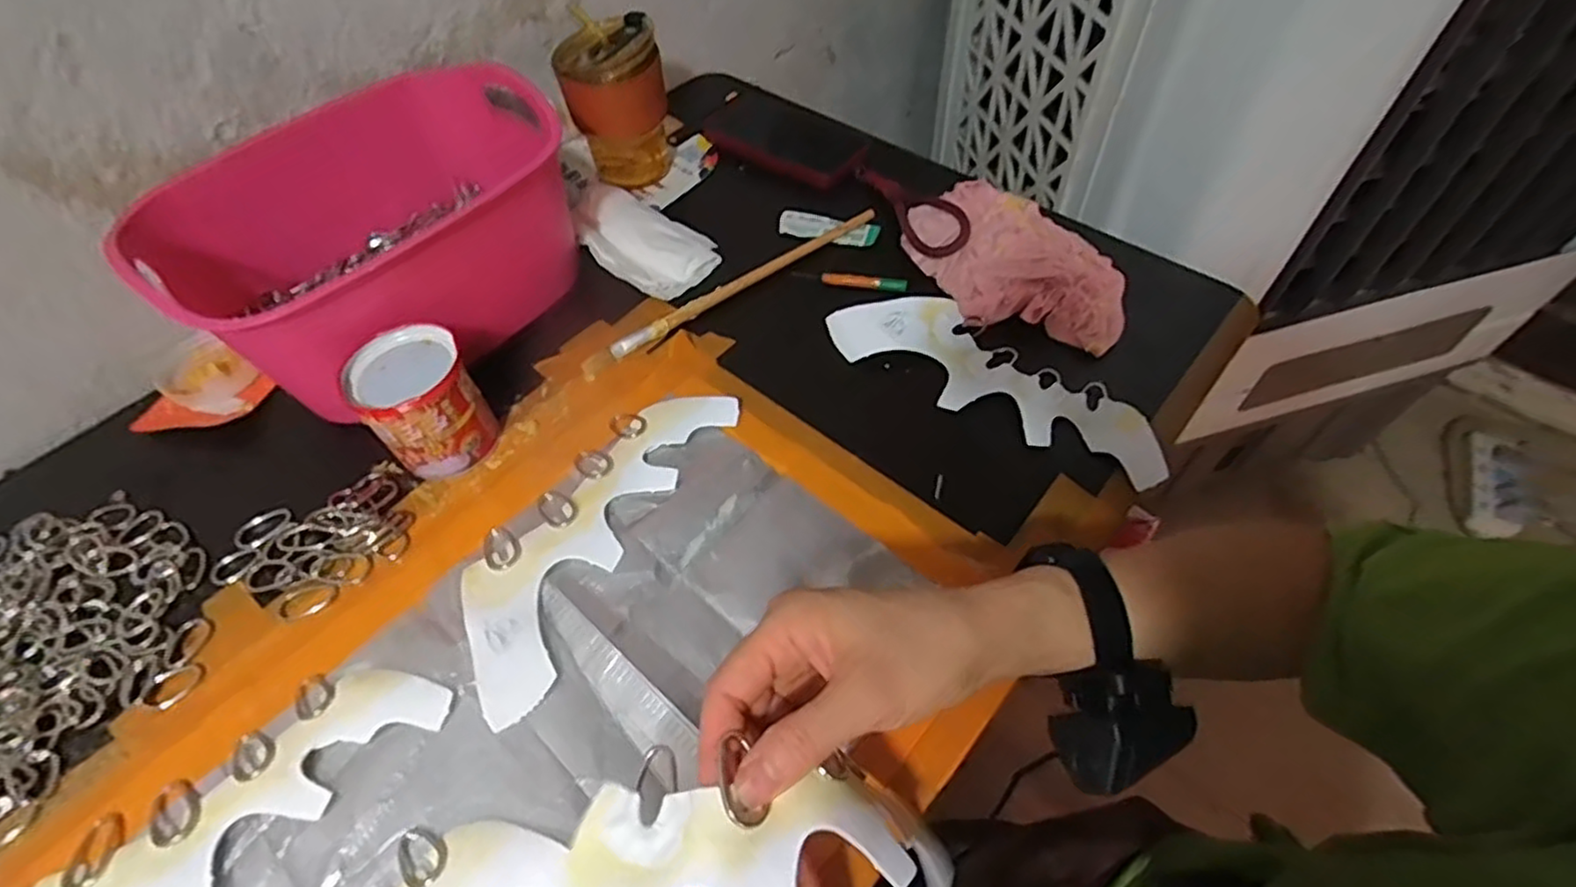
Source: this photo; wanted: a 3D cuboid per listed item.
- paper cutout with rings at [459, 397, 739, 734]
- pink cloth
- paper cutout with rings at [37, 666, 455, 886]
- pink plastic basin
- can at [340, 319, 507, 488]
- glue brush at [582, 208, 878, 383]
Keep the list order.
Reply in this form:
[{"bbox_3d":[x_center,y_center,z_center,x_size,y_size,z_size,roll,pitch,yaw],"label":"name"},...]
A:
[{"bbox_3d":[-0.125,0.047,0.427,0.085,0.009,0.227,23,59,17],"label":"paper cutout with rings"},{"bbox_3d":[0.174,-0.135,0.525,0.107,0.037,0.179,-32,60,-18],"label":"pink cloth"},{"bbox_3d":[-0.282,0.189,0.334,0.086,0.009,0.226,34,63,22],"label":"paper cutout with rings"},{"bbox_3d":[-0.288,-0.144,0.502,0.184,0.117,0.260,35,63,23],"label":"pink plastic basin"},{"bbox_3d":[-0.228,-0.023,0.441,0.059,0.079,0.066,35,63,23],"label":"can"},{"bbox_3d":[-0.040,-0.124,0.542,0.269,0.011,0.016,-32,60,-19],"label":"glue brush"}]

